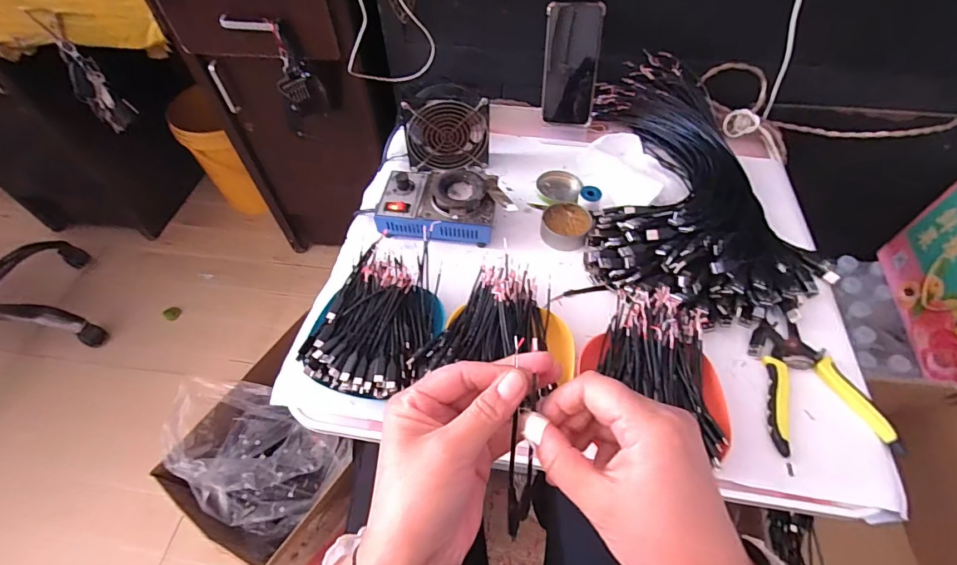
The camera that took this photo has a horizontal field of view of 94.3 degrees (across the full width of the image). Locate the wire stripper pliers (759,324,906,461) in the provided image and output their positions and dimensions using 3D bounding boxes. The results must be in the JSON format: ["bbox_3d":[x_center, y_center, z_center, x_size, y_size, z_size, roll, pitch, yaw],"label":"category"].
[{"bbox_3d":[0.346,0.106,0.457,0.112,0.014,0.141,4,55,4],"label":"wire stripper pliers"}]

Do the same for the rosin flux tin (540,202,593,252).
[{"bbox_3d":[0.116,-0.076,0.585,0.061,0.023,0.068,21,58,15],"label":"rosin flux tin"}]

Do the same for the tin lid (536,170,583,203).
[{"bbox_3d":[0.118,-0.138,0.651,0.063,0.018,0.058,-1,55,1],"label":"tin lid"}]

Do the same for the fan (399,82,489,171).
[{"bbox_3d":[-0.044,-0.222,0.636,0.117,0.109,0.050,0,55,1],"label":"fan"}]

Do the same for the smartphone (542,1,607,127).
[{"bbox_3d":[0.139,-0.321,0.666,0.078,0.166,0.007,7,32,10],"label":"smartphone"}]

